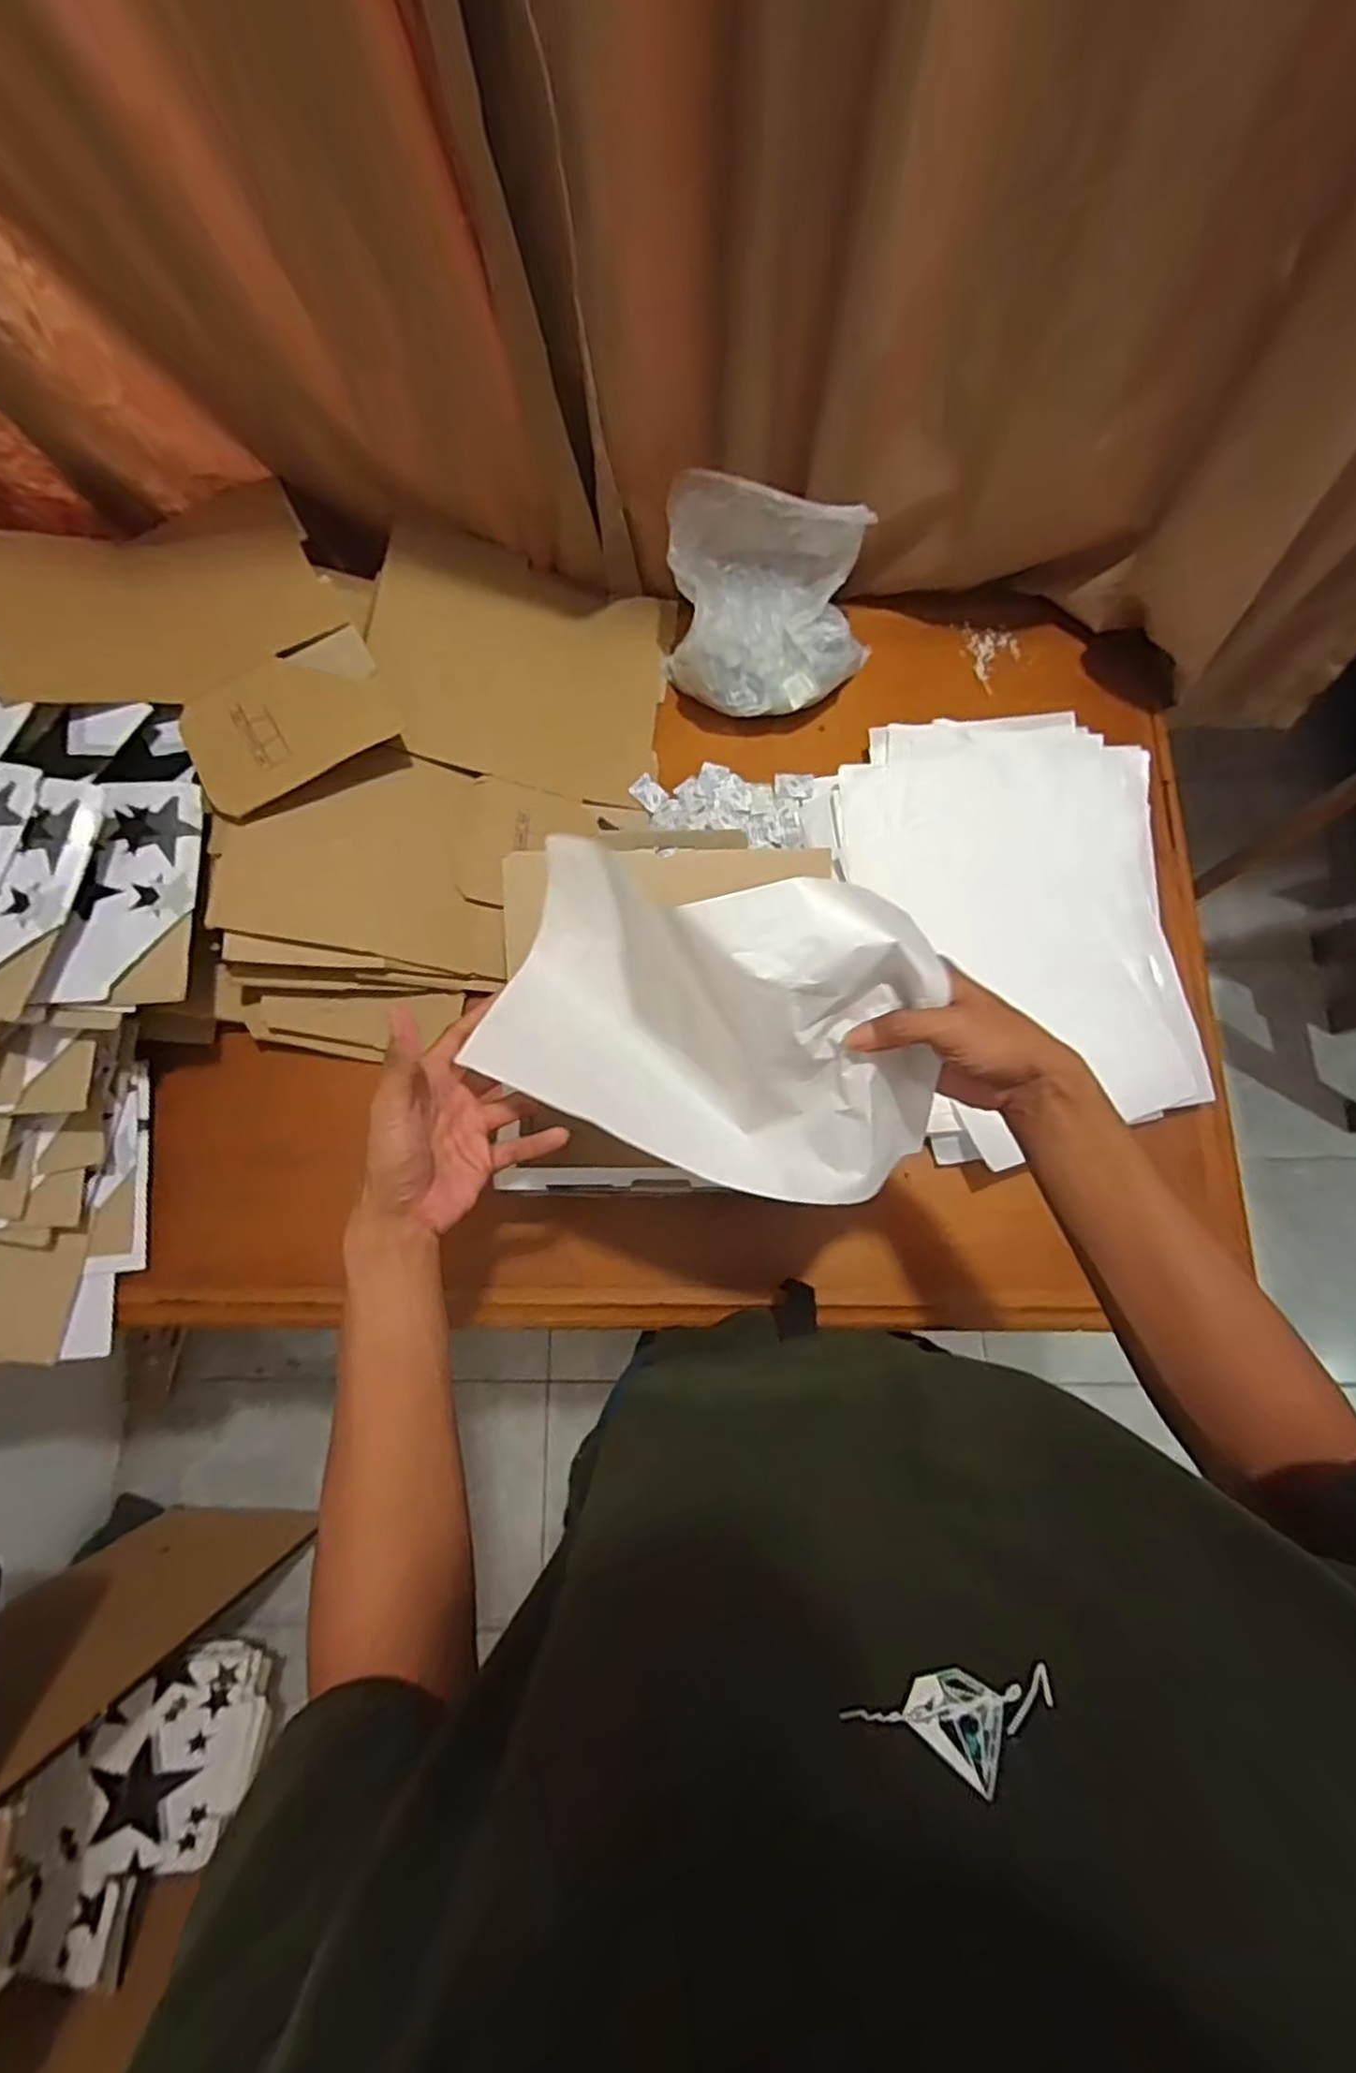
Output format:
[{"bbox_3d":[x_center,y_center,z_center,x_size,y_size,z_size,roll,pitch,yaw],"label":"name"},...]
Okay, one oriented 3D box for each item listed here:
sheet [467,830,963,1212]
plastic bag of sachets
[{"bbox_3d":[0.018,-0.013,0.459,0.287,0.131,0.170,22,79,6],"label":"sheet"},{"bbox_3d":[0.090,-0.433,0.745,0.208,0.149,0.161,5,78,3],"label":"plastic bag of sachets"}]

